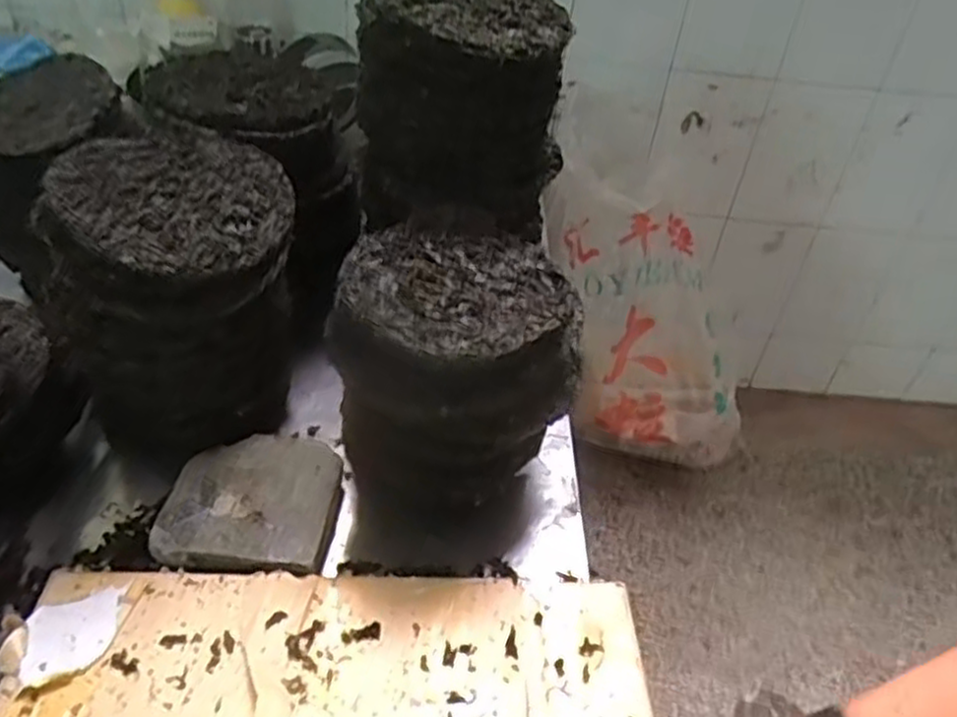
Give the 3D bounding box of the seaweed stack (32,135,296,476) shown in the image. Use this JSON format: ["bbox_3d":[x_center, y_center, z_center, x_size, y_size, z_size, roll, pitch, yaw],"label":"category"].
[{"bbox_3d":[-0.283,-0.038,0.739,0.197,0.291,0.192,-7,42,-16],"label":"seaweed stack"}]

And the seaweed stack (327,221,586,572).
[{"bbox_3d":[-0.025,0.044,0.753,0.222,0.283,0.184,3,41,-5],"label":"seaweed stack"}]

